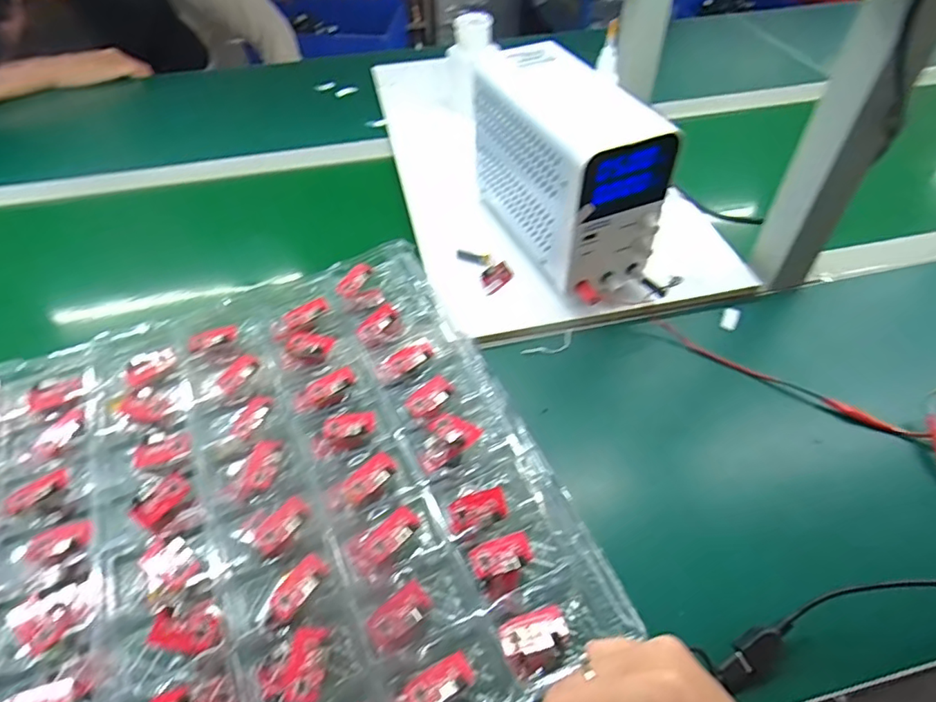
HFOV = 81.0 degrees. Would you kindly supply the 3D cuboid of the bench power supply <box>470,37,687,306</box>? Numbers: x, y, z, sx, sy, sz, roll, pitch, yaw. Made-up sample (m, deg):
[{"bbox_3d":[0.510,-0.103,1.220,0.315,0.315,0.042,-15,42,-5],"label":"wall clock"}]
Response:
[{"bbox_3d":[0.085,-0.164,0.496,0.089,0.139,0.204,-22,53,-16],"label":"bench power supply"}]

